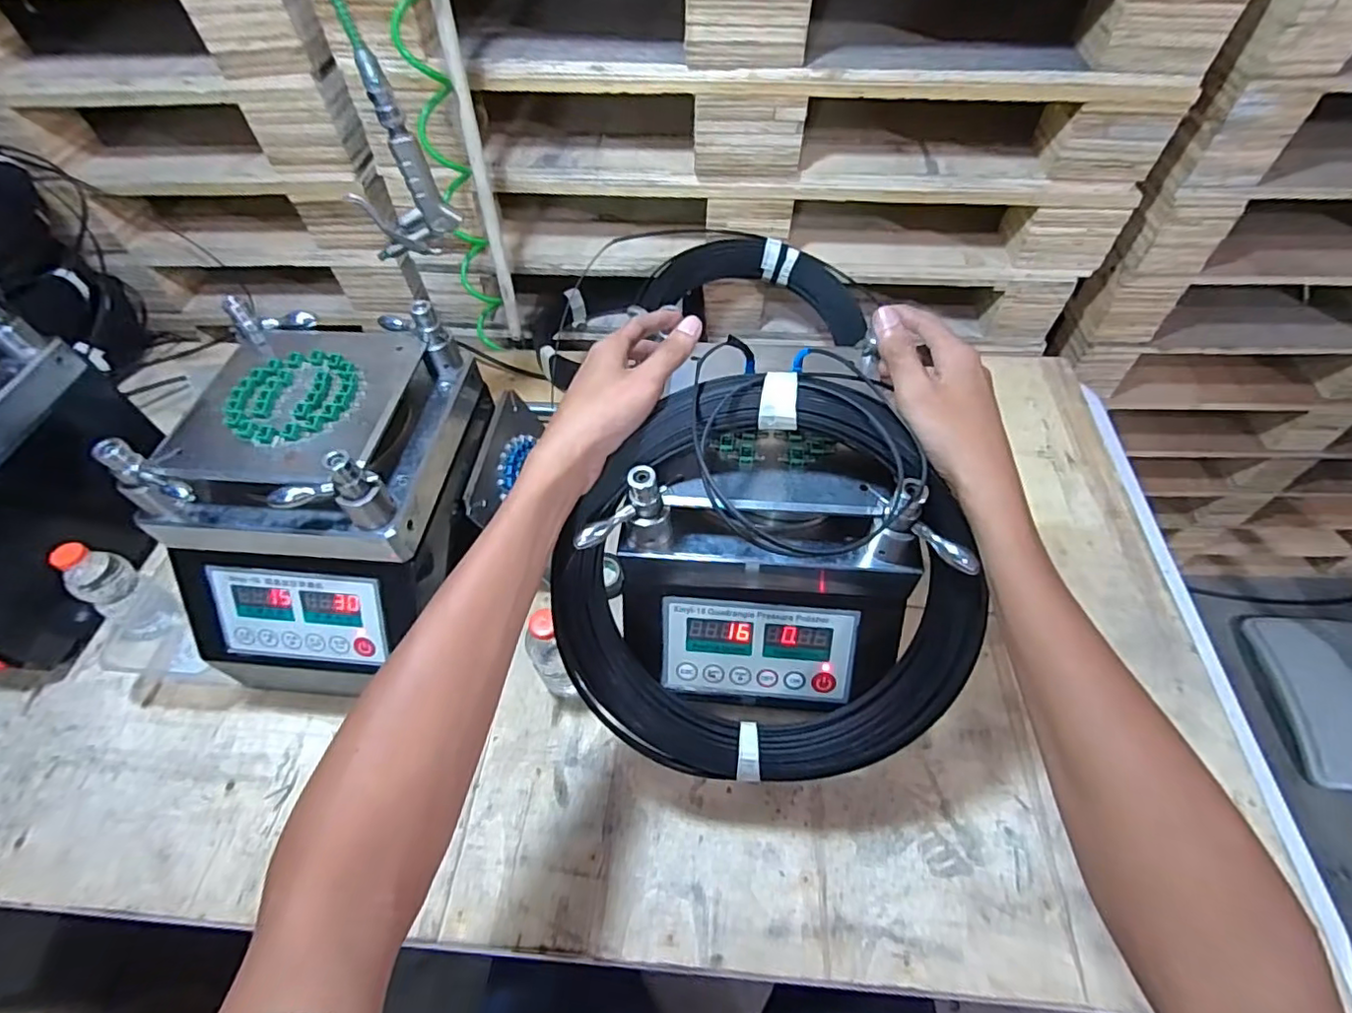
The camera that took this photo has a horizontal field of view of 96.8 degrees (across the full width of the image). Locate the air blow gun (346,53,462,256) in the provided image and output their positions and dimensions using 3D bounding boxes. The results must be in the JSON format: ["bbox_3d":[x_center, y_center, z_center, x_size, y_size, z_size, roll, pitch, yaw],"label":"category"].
[{"bbox_3d":[-0.267,-0.317,0.562,0.087,0.166,0.024,-12,55,-6],"label":"air blow gun"}]

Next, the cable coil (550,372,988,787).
[{"bbox_3d":[0.059,0.062,0.430,0.296,0.302,0.048,-1,16,7],"label":"cable coil"}]

